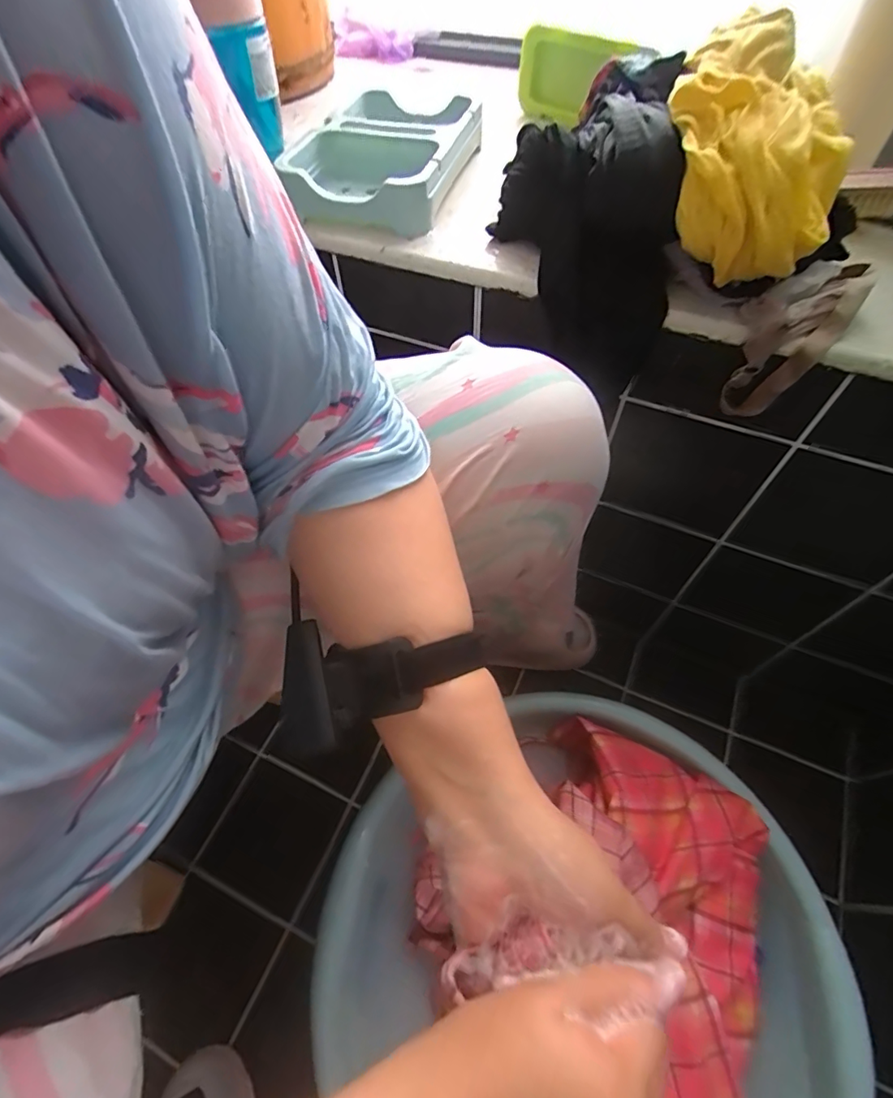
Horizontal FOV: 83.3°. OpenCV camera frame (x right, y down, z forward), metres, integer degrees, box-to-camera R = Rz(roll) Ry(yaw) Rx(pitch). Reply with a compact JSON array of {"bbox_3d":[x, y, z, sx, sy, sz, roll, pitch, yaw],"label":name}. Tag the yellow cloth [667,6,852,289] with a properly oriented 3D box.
[{"bbox_3d":[0.205,-0.267,0.340,0.122,0.096,0.144,19,60,14],"label":"yellow cloth"}]

